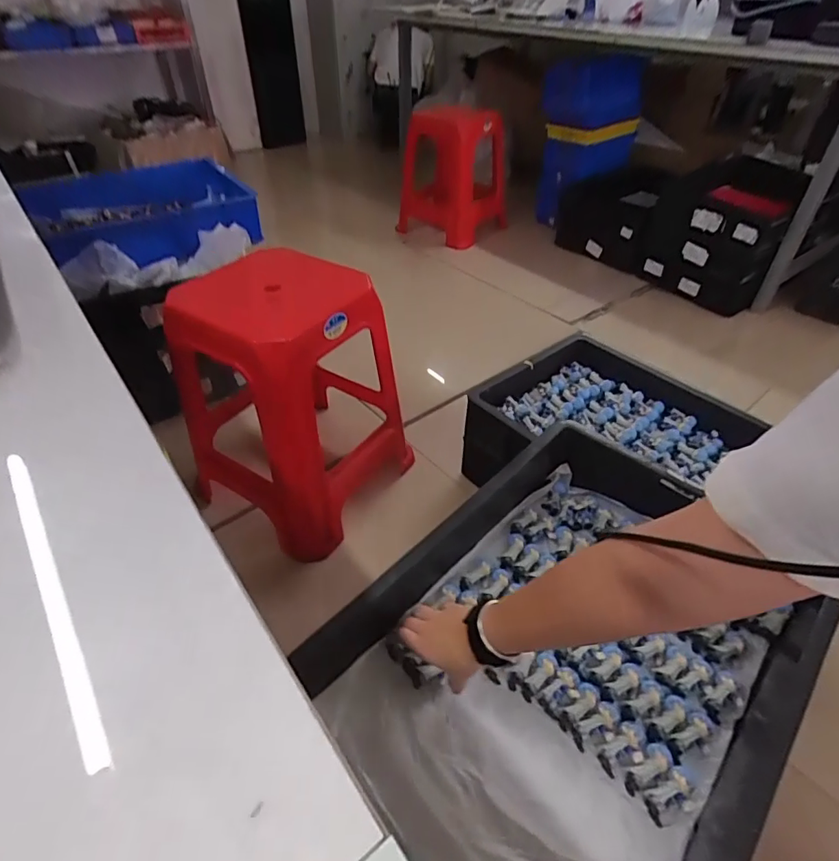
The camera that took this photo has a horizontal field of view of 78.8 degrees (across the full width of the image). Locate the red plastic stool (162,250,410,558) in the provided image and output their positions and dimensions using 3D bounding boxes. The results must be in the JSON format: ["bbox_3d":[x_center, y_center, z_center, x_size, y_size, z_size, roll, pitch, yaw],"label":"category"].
[{"bbox_3d":[-0.262,-0.071,1.077,0.353,0.487,0.386,23,47,24],"label":"red plastic stool"}]

